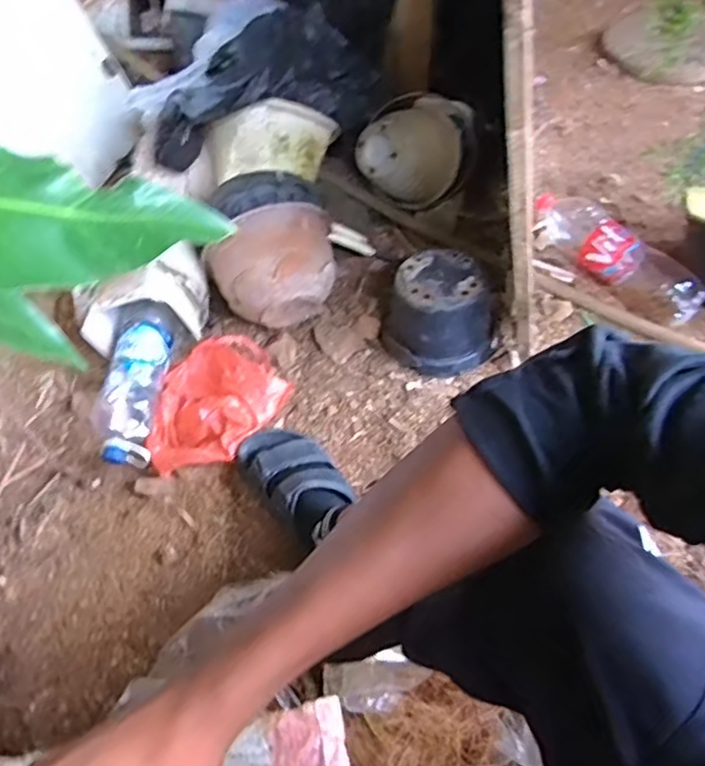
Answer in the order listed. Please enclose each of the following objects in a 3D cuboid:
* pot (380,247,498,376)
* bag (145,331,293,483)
[{"bbox_3d":[0.139,-0.105,0.956,0.156,0.126,0.149,-2,52,2],"label":"pot"},{"bbox_3d":[-0.216,0.029,0.954,0.175,0.058,0.241,28,59,23],"label":"bag"}]

